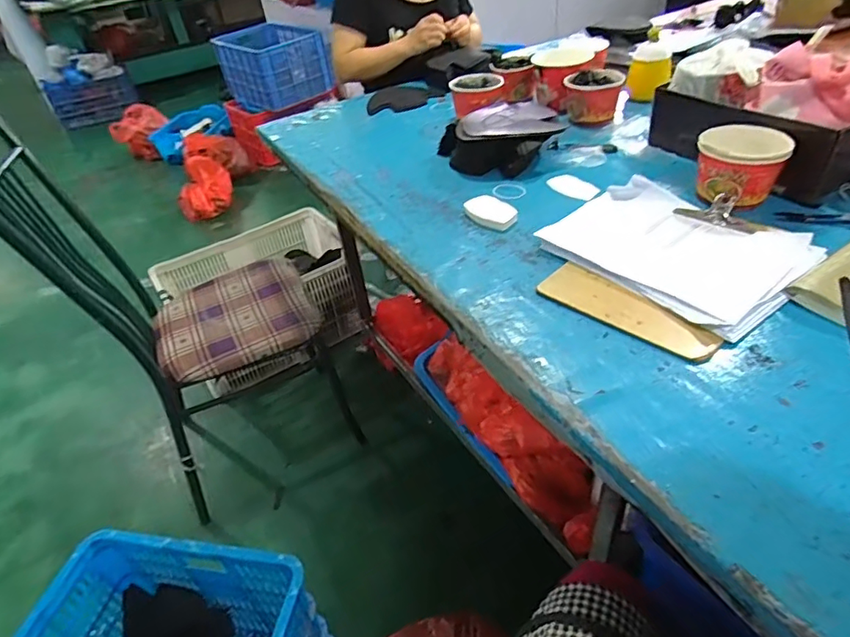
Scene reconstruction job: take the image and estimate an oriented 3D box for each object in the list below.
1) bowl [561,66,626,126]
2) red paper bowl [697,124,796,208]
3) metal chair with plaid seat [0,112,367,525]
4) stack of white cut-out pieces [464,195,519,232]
[{"bbox_3d":[0.352,-0.467,1.103,0.110,0.086,0.094,5,40,14],"label":"bowl"},{"bbox_3d":[0.468,-0.228,0.788,0.113,0.084,0.107,15,44,24],"label":"red paper bowl"},{"bbox_3d":[-0.522,-0.015,1.238,0.482,0.897,0.422,-25,43,-21],"label":"metal chair with plaid seat"},{"bbox_3d":[0.107,-0.175,0.864,0.051,0.020,0.096,-28,44,-25],"label":"stack of white cut-out pieces"}]

